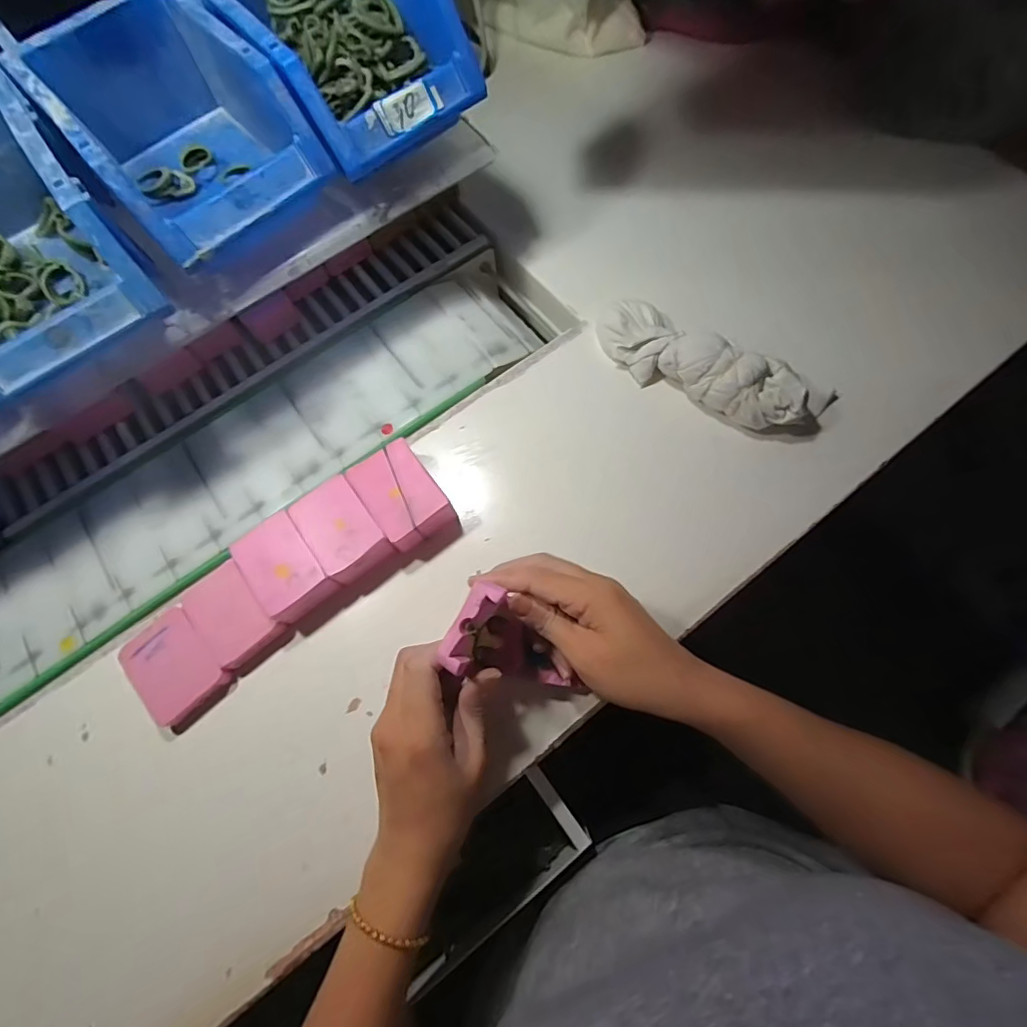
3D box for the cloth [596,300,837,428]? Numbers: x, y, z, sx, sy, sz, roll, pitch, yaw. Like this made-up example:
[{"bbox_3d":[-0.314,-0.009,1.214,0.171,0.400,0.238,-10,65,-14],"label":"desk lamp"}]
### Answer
[{"bbox_3d":[0.162,-0.124,0.410,0.193,0.049,0.065,33,76,12],"label":"cloth"}]

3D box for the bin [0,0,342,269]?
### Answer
[{"bbox_3d":[-0.224,-0.259,0.341,0.120,0.078,0.175,-42,73,-10],"label":"bin"}]

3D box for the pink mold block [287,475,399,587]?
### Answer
[{"bbox_3d":[-0.128,0.015,0.378,0.048,0.030,0.072,-35,74,-9],"label":"pink mold block"}]

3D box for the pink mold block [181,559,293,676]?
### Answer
[{"bbox_3d":[-0.209,0.076,0.370,0.050,0.022,0.070,-40,75,-11],"label":"pink mold block"}]

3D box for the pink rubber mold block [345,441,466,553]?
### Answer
[{"bbox_3d":[-0.084,-0.011,0.386,0.052,0.033,0.079,-34,74,-9],"label":"pink rubber mold block"}]

